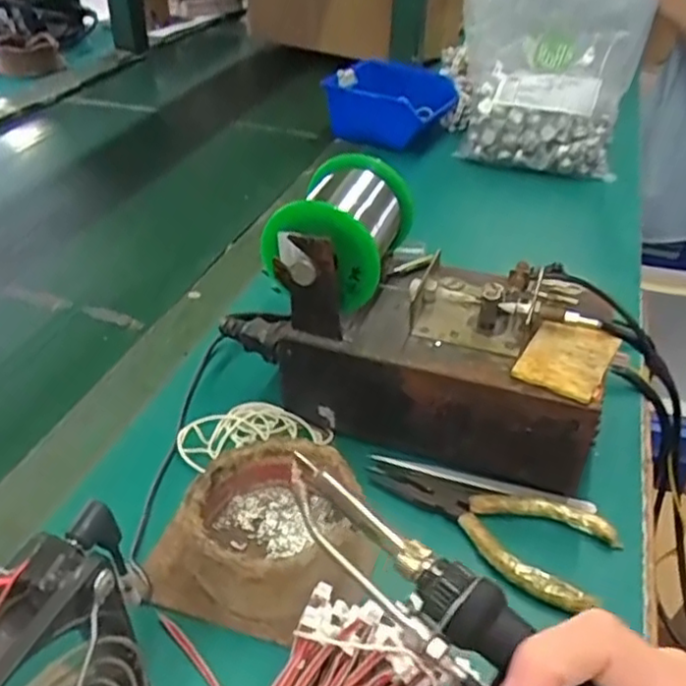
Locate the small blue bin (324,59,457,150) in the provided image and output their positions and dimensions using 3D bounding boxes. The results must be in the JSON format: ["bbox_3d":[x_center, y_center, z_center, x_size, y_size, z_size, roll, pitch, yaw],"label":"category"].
[{"bbox_3d":[0.061,-0.287,0.818,0.131,0.066,0.131,16,40,18],"label":"small blue bin"}]

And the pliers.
[{"bbox_3d":[0.078,0.088,0.369,0.131,0.008,0.060,26,44,29],"label":"pliers"}]

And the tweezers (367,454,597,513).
[{"bbox_3d":[0.078,0.077,0.384,0.127,0.004,0.011,9,38,9],"label":"tweezers"}]

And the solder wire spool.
[{"bbox_3d":[-0.003,-0.059,0.404,0.070,0.071,0.094,13,39,14],"label":"solder wire spool"}]

